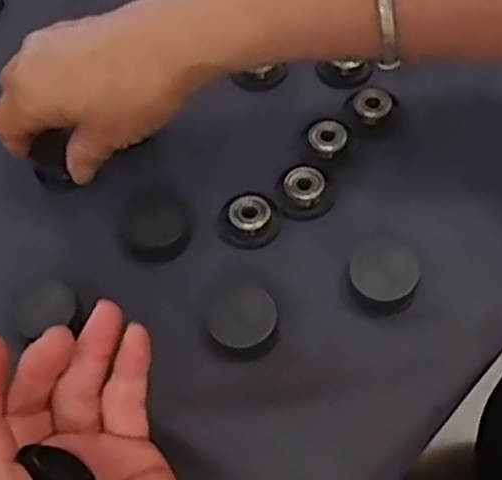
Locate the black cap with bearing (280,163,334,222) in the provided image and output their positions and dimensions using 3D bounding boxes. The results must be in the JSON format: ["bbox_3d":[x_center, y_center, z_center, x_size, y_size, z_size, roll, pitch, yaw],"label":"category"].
[{"bbox_3d":[0.030,-0.027,0.389,0.027,0.011,0.031,0,57,4],"label":"black cap with bearing"}]

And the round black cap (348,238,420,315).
[{"bbox_3d":[0.065,0.017,0.355,0.032,0.019,0.036,15,60,14],"label":"round black cap"}]

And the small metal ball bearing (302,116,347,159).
[{"bbox_3d":[0.041,-0.058,0.404,0.024,0.006,0.027,4,58,7],"label":"small metal ball bearing"}]

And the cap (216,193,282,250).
[{"bbox_3d":[-0.001,-0.011,0.382,0.031,0.011,0.032,-2,57,3],"label":"cap"}]

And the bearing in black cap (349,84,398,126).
[{"bbox_3d":[0.069,-0.077,0.411,0.026,0.007,0.023,14,59,13],"label":"bearing in black cap"}]

